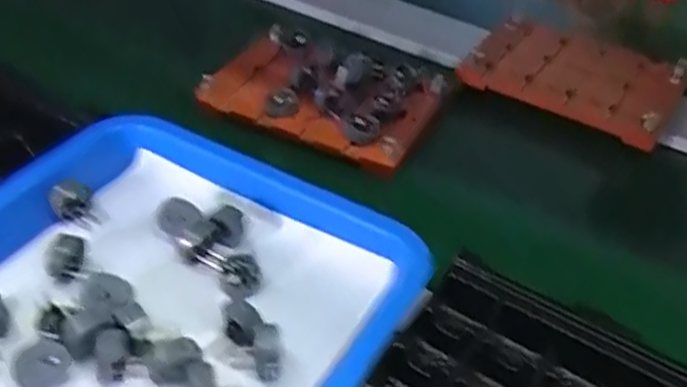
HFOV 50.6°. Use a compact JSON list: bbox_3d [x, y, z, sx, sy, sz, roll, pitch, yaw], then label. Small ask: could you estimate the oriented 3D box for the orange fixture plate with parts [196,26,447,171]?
[{"bbox_3d":[-0.019,-0.093,0.658,0.195,0.039,0.150,19,40,17],"label":"orange fixture plate with parts"}]

